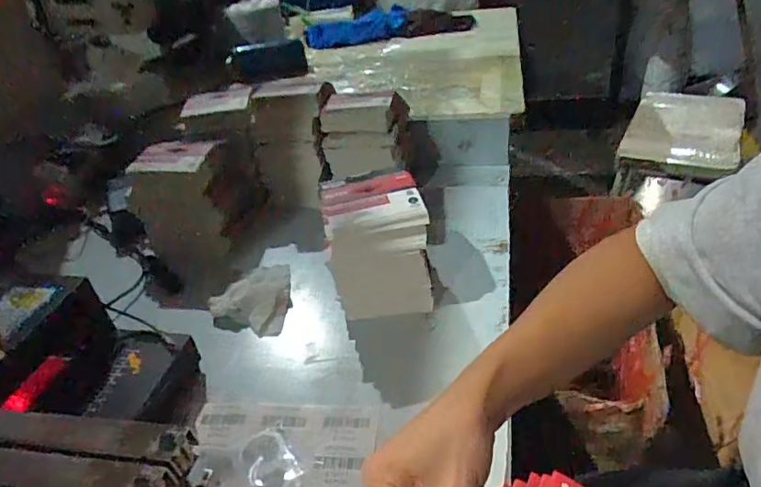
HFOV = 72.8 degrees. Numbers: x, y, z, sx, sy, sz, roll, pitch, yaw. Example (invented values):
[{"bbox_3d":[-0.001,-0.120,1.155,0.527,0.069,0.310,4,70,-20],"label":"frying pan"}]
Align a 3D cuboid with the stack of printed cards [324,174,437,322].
[{"bbox_3d":[-0.004,0.009,0.585,0.121,0.149,0.091,1,33,-4],"label":"stack of printed cards"}]

